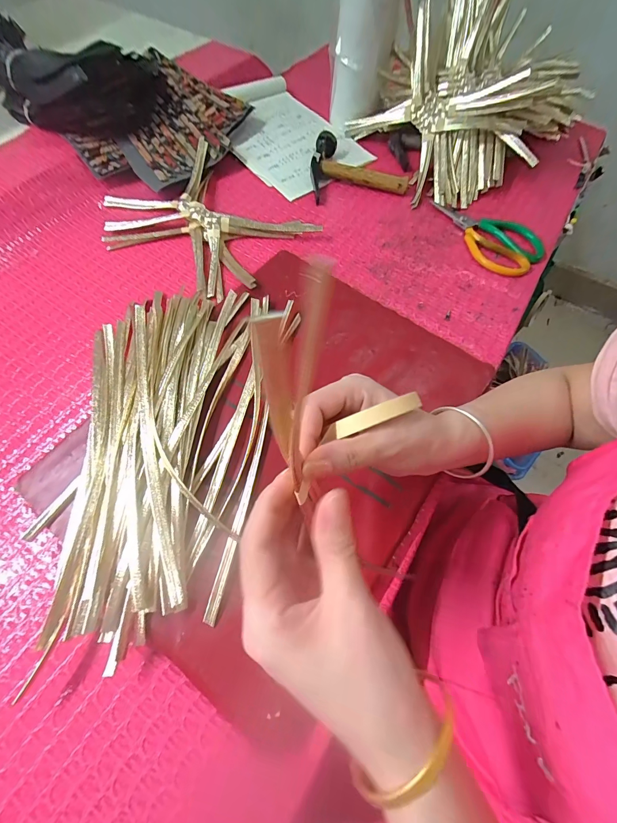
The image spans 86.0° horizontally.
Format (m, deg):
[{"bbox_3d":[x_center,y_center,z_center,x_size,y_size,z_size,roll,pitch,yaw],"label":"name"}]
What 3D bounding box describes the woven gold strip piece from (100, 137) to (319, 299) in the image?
[{"bbox_3d":[-0.147,-0.270,0.462,0.277,0.030,0.206,30,67,11],"label":"woven gold strip piece"}]

